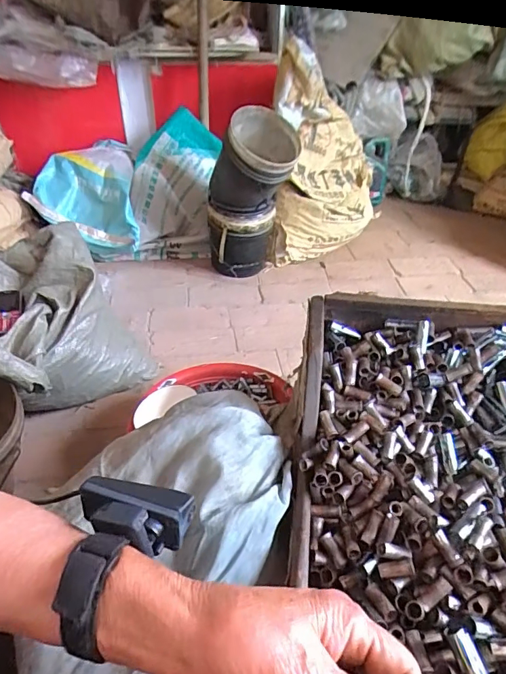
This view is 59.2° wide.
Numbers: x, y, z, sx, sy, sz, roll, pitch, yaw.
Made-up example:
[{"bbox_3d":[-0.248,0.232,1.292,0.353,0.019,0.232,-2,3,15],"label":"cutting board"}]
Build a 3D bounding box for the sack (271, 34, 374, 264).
[{"bbox_3d":[0.270,-0.630,1.636,0.398,0.630,0.452,4,39,2],"label":"sack"}]

